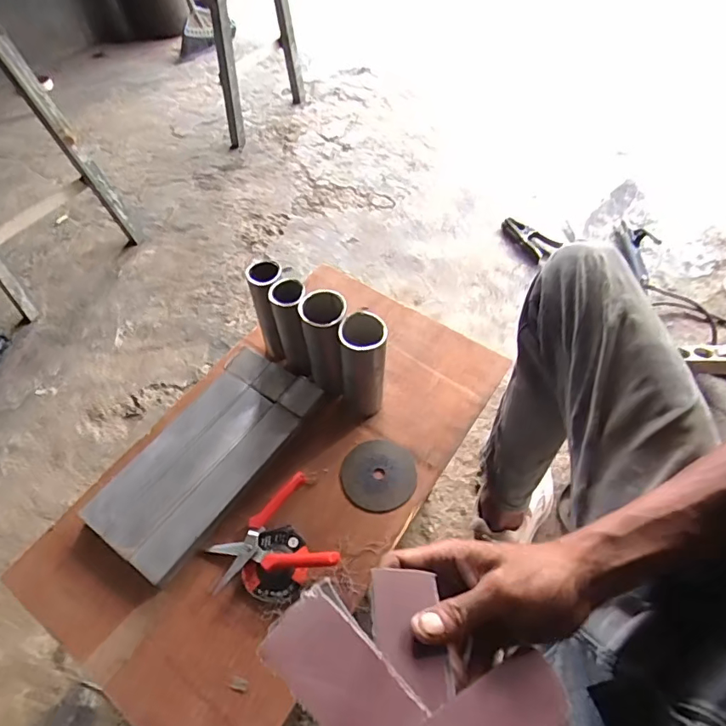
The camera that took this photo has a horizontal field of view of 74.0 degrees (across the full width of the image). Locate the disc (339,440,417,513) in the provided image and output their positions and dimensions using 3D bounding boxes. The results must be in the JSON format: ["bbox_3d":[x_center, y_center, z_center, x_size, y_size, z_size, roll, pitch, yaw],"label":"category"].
[{"bbox_3d":[0.021,0.152,0.655,0.098,0.006,0.098,0,55,-1],"label":"disc"}]

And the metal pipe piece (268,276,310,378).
[{"bbox_3d":[-0.102,-0.043,0.702,0.046,0.172,0.048,-3,55,-3],"label":"metal pipe piece"}]

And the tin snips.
[{"bbox_3d":[-0.121,0.220,0.603,0.144,0.027,0.128,-22,58,-15],"label":"tin snips"}]

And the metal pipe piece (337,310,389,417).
[{"bbox_3d":[-0.001,0.010,0.666,0.057,0.179,0.058,4,55,2],"label":"metal pipe piece"}]

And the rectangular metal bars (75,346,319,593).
[{"bbox_3d":[-0.213,0.119,0.672,0.156,0.025,0.322,31,60,19],"label":"rectangular metal bars"}]

